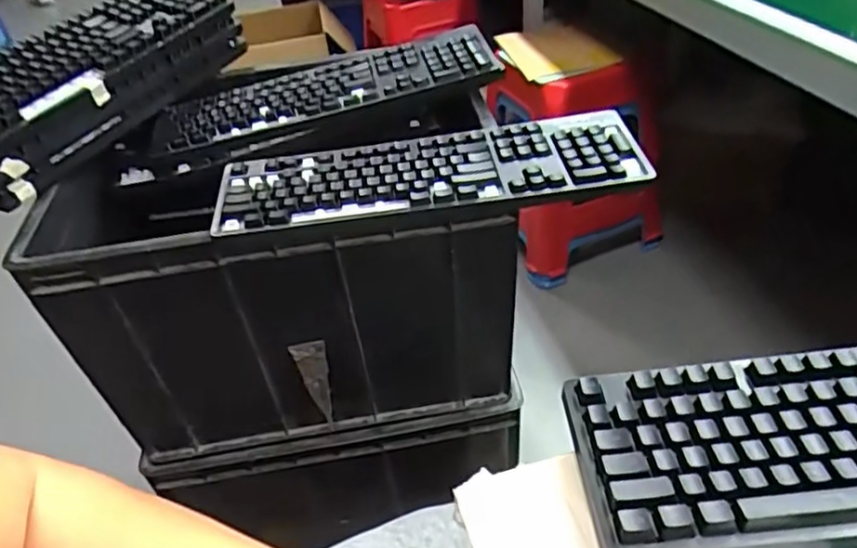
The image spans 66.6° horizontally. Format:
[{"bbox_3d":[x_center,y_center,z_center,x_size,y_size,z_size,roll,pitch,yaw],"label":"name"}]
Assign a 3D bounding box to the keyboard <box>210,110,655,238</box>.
[{"bbox_3d":[0.002,-0.104,0.691,0.435,0.033,0.125,-8,39,0],"label":"keyboard"}]

